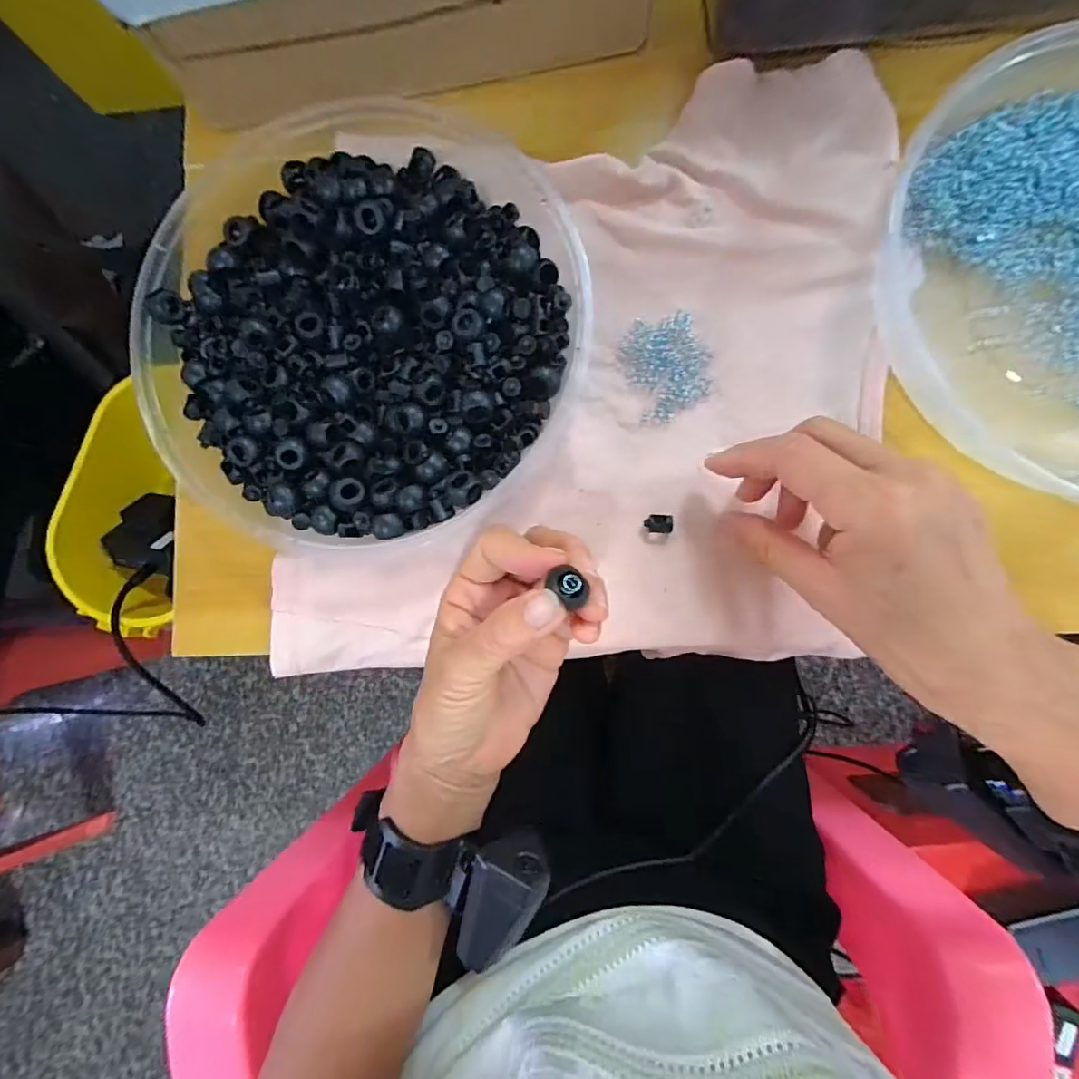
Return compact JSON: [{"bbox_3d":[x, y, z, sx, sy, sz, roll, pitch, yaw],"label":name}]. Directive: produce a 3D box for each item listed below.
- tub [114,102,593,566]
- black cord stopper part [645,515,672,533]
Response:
[{"bbox_3d":[-0.093,-0.115,0.274,0.228,0.038,0.236,-5,86,5],"label":"tub"},{"bbox_3d":[0.063,-0.008,0.267,0.015,0.006,0.010,-1,86,5],"label":"black cord stopper part"}]

